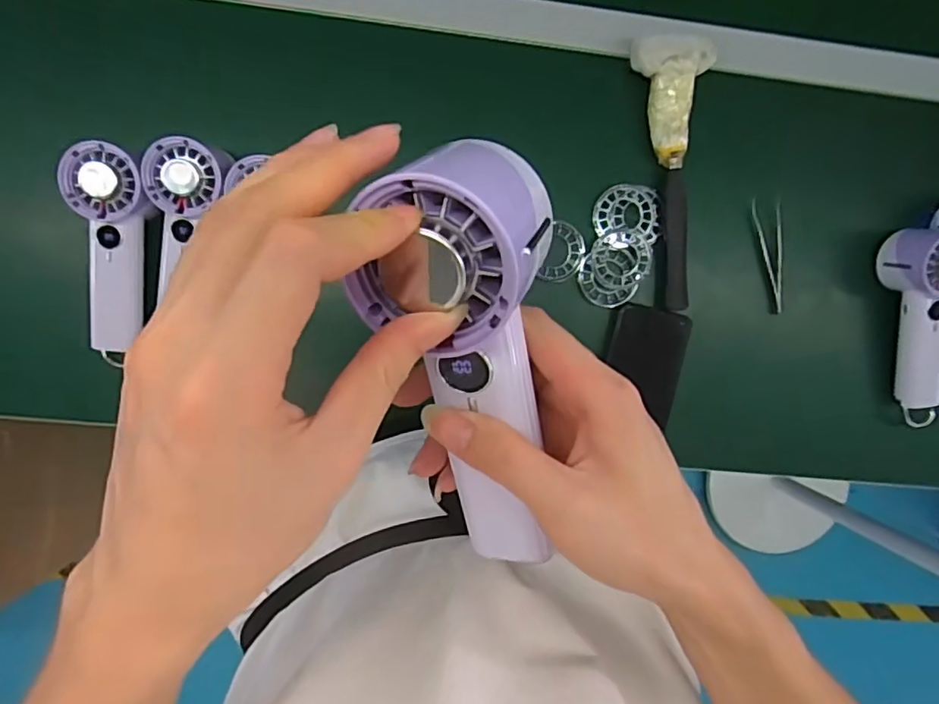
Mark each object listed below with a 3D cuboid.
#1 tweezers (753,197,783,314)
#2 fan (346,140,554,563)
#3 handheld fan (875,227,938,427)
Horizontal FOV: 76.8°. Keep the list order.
[{"bbox_3d":[0.306,-0.096,0.597,0.026,0.010,0.110,-11,95,-3],"label":"tweezers"},{"bbox_3d":[0.002,0.017,0.232,0.073,0.054,0.172,-10,115,-3],"label":"fan"},{"bbox_3d":[0.467,-0.024,0.607,0.073,0.065,0.204,-10,107,-3],"label":"handheld fan"}]

